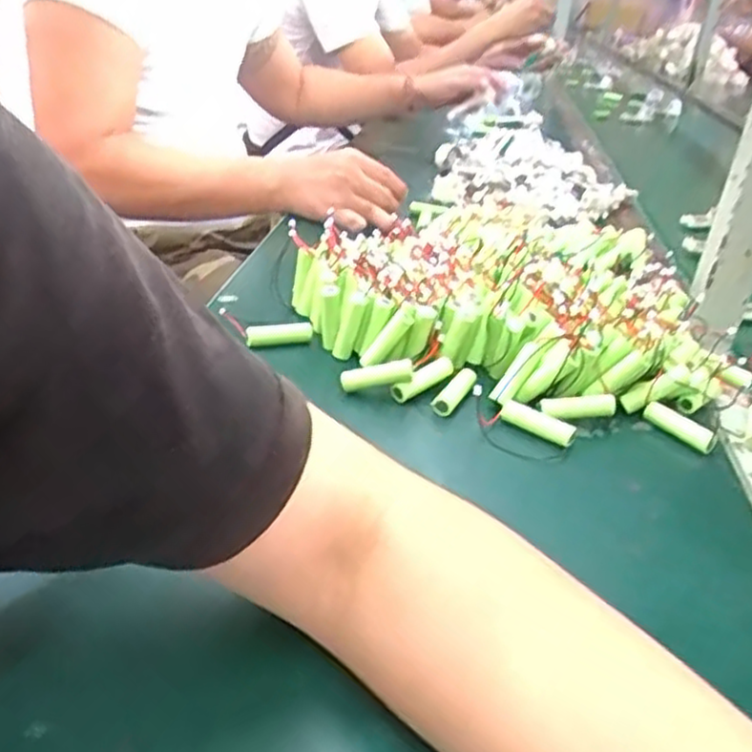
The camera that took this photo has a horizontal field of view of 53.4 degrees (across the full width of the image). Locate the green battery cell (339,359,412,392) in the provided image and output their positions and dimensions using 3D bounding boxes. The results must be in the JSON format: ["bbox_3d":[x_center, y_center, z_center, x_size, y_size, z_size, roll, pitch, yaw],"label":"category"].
[{"bbox_3d":[0.001,0.000,0.517,0.049,0.014,0.014,-10,26,12],"label":"green battery cell"}]

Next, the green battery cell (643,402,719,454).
[{"bbox_3d":[0.208,0.036,0.513,0.016,0.014,0.053,-16,35,-34],"label":"green battery cell"}]

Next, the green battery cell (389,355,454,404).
[{"bbox_3d":[0.033,0.001,0.524,0.055,0.015,0.017,-32,46,-31],"label":"green battery cell"}]

